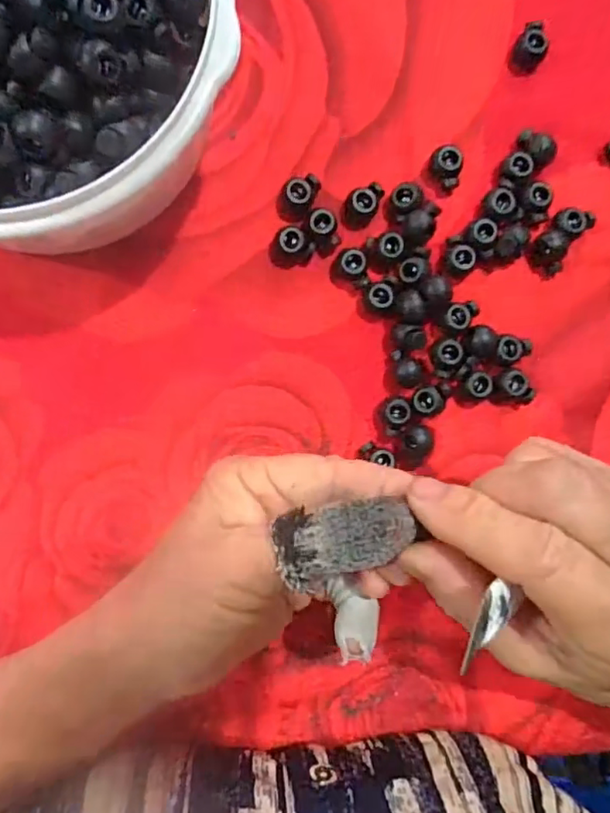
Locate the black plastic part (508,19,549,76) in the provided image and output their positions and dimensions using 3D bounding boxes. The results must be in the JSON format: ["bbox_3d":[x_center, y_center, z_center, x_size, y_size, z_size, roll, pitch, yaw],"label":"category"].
[{"bbox_3d":[0.108,-0.171,0.271,0.016,0.010,0.023,35,87,-4],"label":"black plastic part"}]

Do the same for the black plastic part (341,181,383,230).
[{"bbox_3d":[0.028,-0.096,0.269,0.014,0.010,0.020,38,87,-3],"label":"black plastic part"}]

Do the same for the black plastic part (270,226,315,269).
[{"bbox_3d":[-0.006,-0.074,0.266,0.020,0.013,0.016,5,89,-4],"label":"black plastic part"}]

